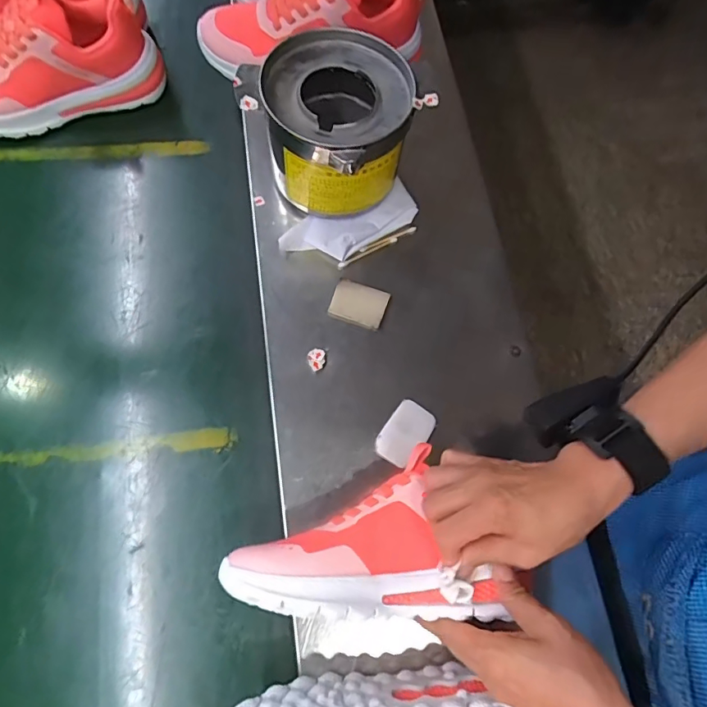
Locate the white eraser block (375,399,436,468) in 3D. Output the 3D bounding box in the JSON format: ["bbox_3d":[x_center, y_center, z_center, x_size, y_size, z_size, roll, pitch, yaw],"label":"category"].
[{"bbox_3d":[0.049,0.075,0.450,0.039,0.007,0.060,35,72,8],"label":"white eraser block"}]

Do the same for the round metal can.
[{"bbox_3d":[-0.016,-0.221,0.480,0.132,0.113,0.139,1,71,-4],"label":"round metal can"}]

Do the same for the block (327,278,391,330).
[{"bbox_3d":[0.006,-0.051,0.487,0.054,0.009,0.040,18,71,2],"label":"block"}]

